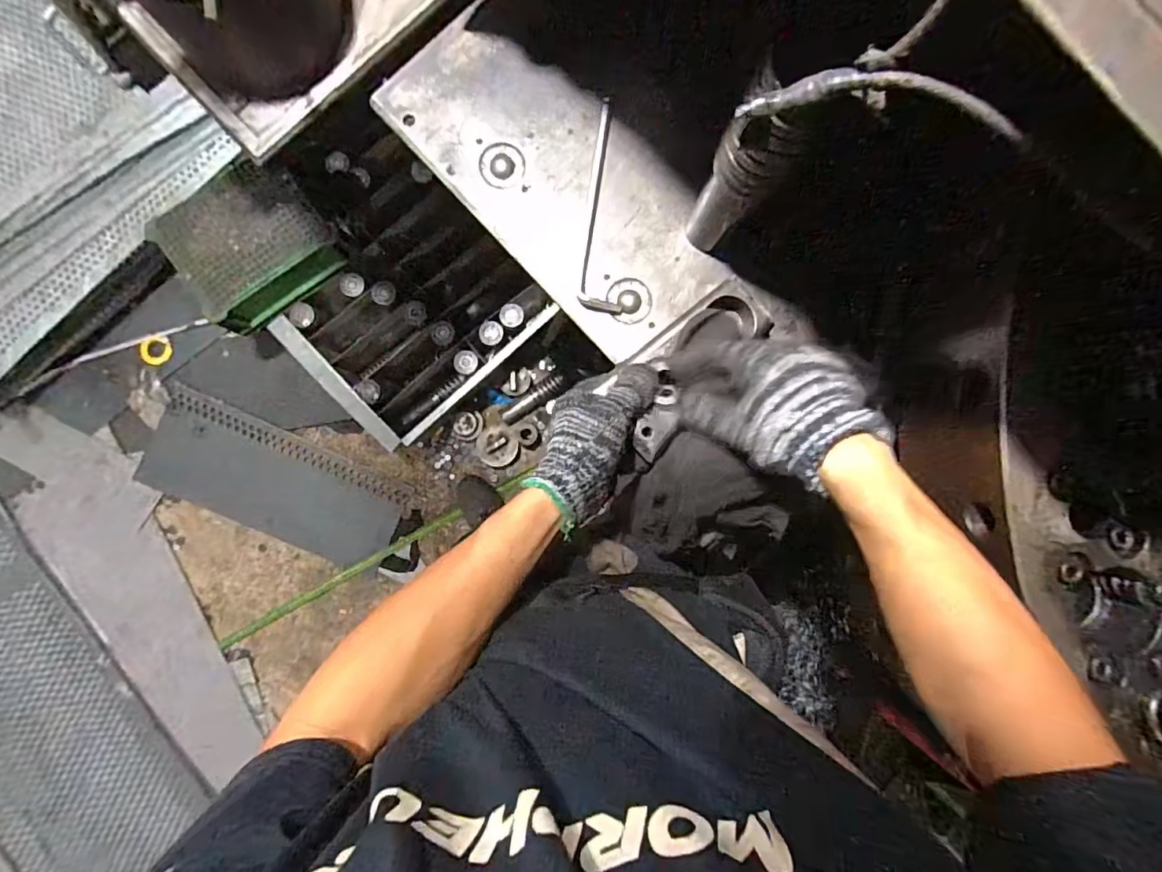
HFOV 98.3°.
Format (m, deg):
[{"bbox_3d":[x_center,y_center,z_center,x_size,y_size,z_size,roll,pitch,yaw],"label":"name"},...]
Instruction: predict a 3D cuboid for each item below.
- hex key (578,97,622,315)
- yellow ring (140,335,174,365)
[{"bbox_3d":[0.020,-0.209,0.461,0.037,0.016,0.189,2,90,-3],"label":"hex key"},{"bbox_3d":[-1.154,-0.234,1.366,0.074,0.018,0.078,-8,100,-13],"label":"yellow ring"}]

